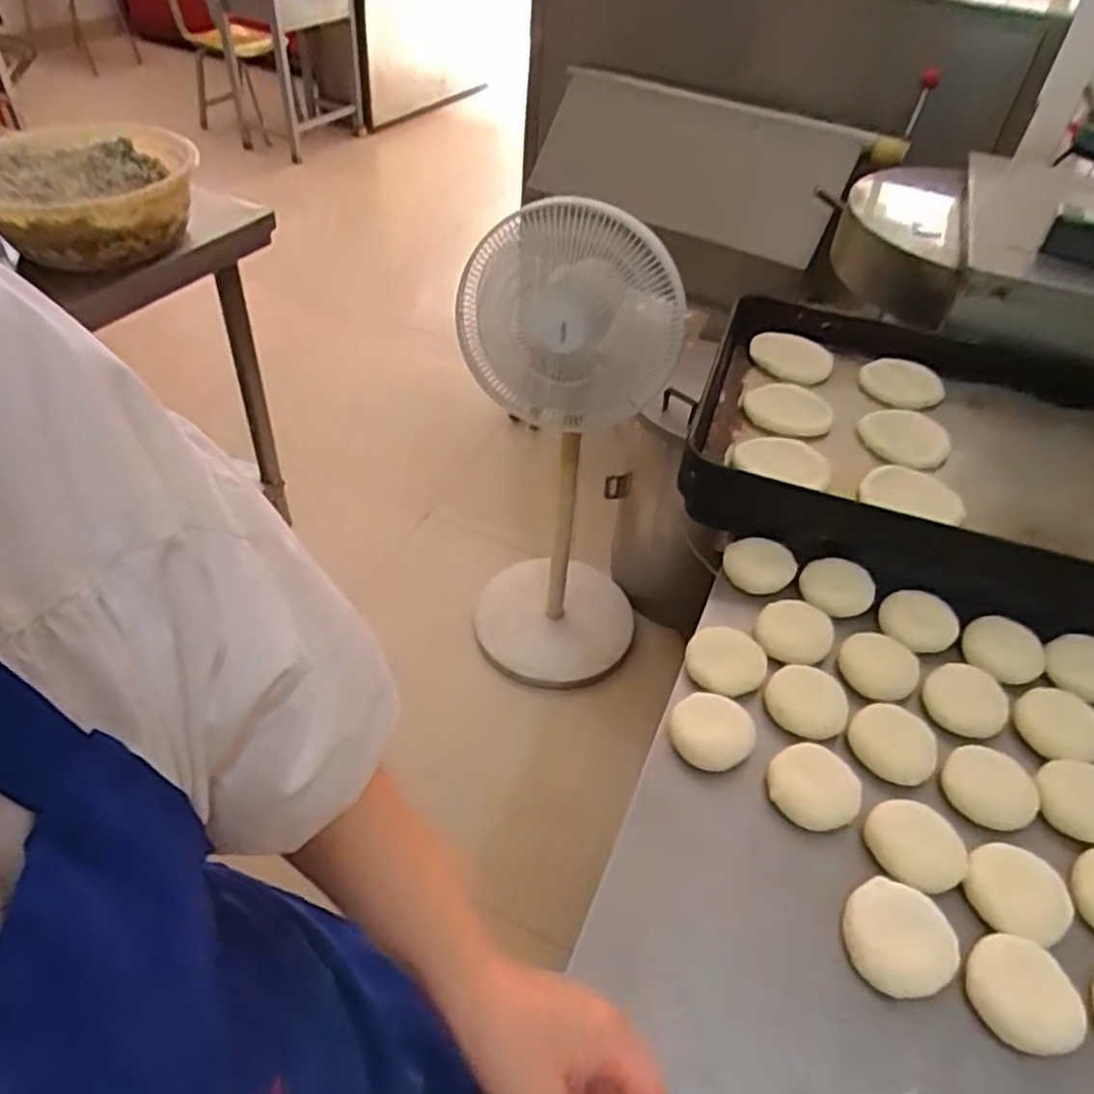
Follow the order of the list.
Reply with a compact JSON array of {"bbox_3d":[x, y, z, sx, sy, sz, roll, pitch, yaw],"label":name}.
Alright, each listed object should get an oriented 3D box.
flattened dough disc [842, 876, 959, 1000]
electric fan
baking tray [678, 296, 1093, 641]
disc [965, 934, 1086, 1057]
[{"bbox_3d":[0.240,0.268,0.520,0.072,0.012,0.071,2,45,-2],"label":"flattened dough disc"},{"bbox_3d":[0.044,-0.137,1.495,0.330,1.050,0.382,19,46,13],"label":"electric fan"},{"bbox_3d":[0.485,-0.119,0.875,0.588,0.079,0.475,16,45,11],"label":"baking tray"},{"bbox_3d":[0.312,0.292,0.497,0.061,0.014,0.069,-31,55,-30],"label":"disc"}]

